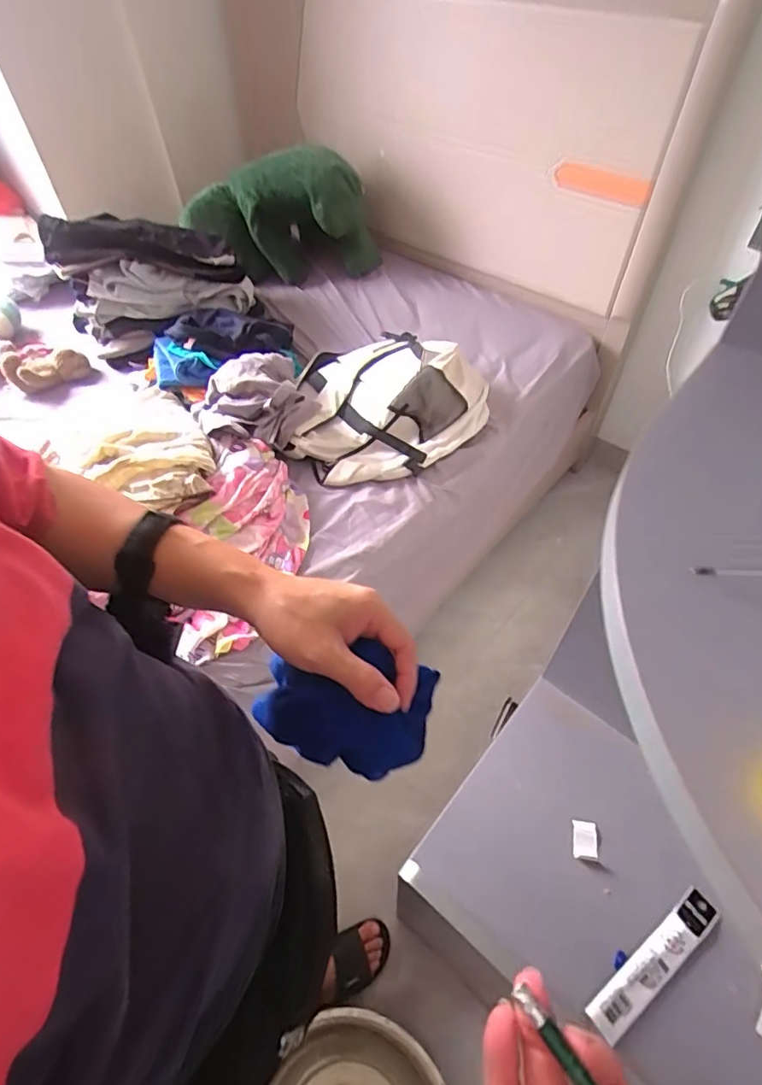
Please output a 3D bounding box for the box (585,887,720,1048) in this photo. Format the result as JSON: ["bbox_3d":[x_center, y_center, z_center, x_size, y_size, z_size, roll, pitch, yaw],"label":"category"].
[{"bbox_3d":[0.254,0.386,0.497,0.160,0.011,0.032,-31,58,-19],"label":"box"}]

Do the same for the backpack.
[{"bbox_3d":[0.019,-0.328,1.219,0.429,0.154,0.388,1,53,3],"label":"backpack"}]

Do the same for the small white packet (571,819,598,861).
[{"bbox_3d":[0.211,0.309,0.557,0.024,0.004,0.035,7,54,7],"label":"small white packet"}]

